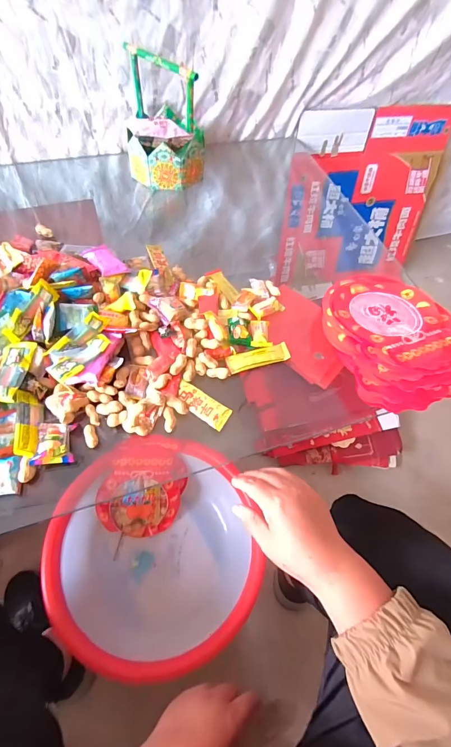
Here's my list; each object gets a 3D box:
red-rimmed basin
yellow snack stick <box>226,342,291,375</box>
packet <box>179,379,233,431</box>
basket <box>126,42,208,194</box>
[{"bbox_3d":[-0.135,0.313,0.632,0.308,0.154,0.348,-15,61,-13],"label":"red-rimmed basin"},{"bbox_3d":[0.052,-0.026,0.554,0.102,0.008,0.034,-15,61,-13],"label":"yellow snack stick"},{"bbox_3d":[-0.035,0.043,0.492,0.089,0.011,0.033,35,63,16],"label":"packet"},{"bbox_3d":[-0.127,-0.520,0.715,0.151,0.196,0.172,-7,60,-8],"label":"basket"}]

